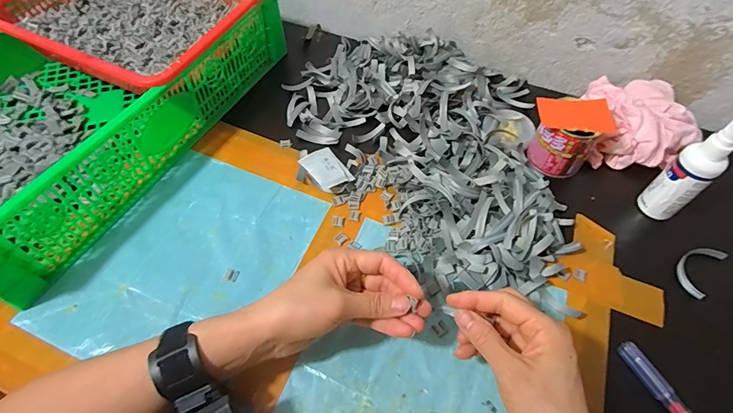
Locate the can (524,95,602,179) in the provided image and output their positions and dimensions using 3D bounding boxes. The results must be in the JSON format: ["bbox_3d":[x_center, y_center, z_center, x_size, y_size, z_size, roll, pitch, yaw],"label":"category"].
[{"bbox_3d":[0.234,-0.081,0.474,0.064,0.060,0.058,34,60,20],"label":"can"}]

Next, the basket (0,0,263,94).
[{"bbox_3d":[-0.297,-0.249,0.534,0.295,0.075,0.241,23,57,14],"label":"basket"}]

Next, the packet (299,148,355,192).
[{"bbox_3d":[-0.048,-0.044,0.478,0.039,0.018,0.062,-28,60,-20],"label":"packet"}]

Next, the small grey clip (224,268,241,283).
[{"bbox_3d":[-0.136,0.070,0.409,0.013,0.004,0.013,15,56,9],"label":"small grey clip"}]

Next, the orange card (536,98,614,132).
[{"bbox_3d":[0.236,-0.102,0.455,0.080,0.007,0.051,2,58,-1],"label":"orange card"}]

